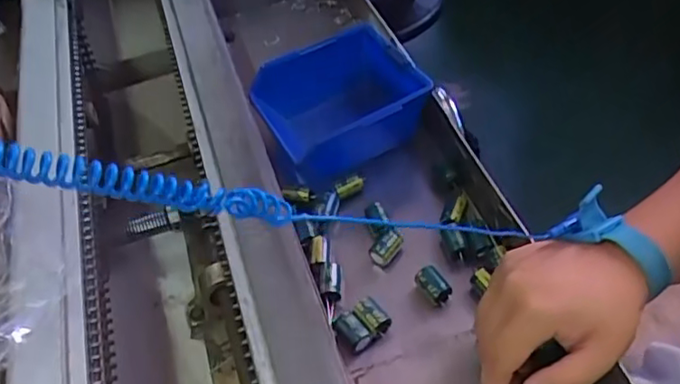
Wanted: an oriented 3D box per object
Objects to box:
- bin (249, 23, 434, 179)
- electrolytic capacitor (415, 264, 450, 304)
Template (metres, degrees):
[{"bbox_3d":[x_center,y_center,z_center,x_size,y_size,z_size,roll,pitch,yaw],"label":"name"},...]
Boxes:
[{"bbox_3d":[0.000,-0.075,0.530,0.120,0.060,0.109,-25,51,-15],"label":"bin"},{"bbox_3d":[0.068,0.067,0.448,0.018,0.016,0.026,-30,53,-19],"label":"electrolytic capacitor"}]

